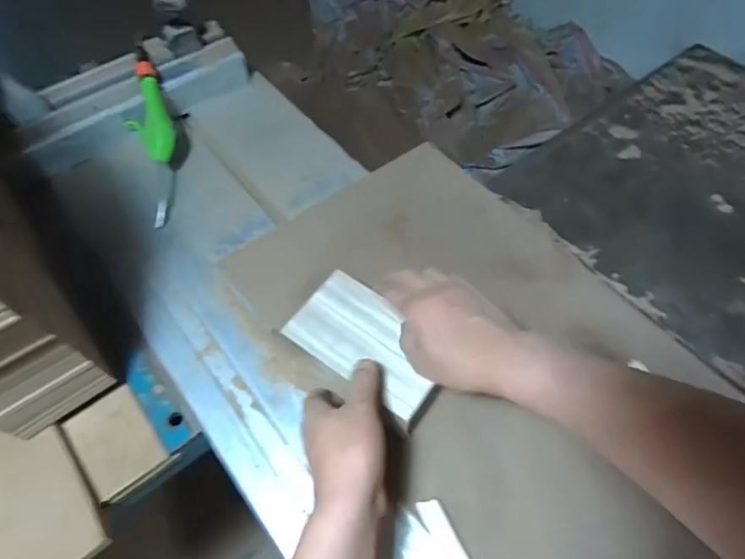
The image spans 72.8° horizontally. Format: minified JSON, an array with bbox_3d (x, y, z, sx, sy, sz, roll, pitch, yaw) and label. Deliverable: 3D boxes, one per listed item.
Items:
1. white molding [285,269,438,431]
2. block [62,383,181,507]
[{"bbox_3d":[-0.001,0.064,0.524,0.162,0.009,0.096,33,62,19],"label":"white molding"},{"bbox_3d":[-0.271,0.173,0.537,0.072,0.013,0.105,-34,63,-21],"label":"block"}]

